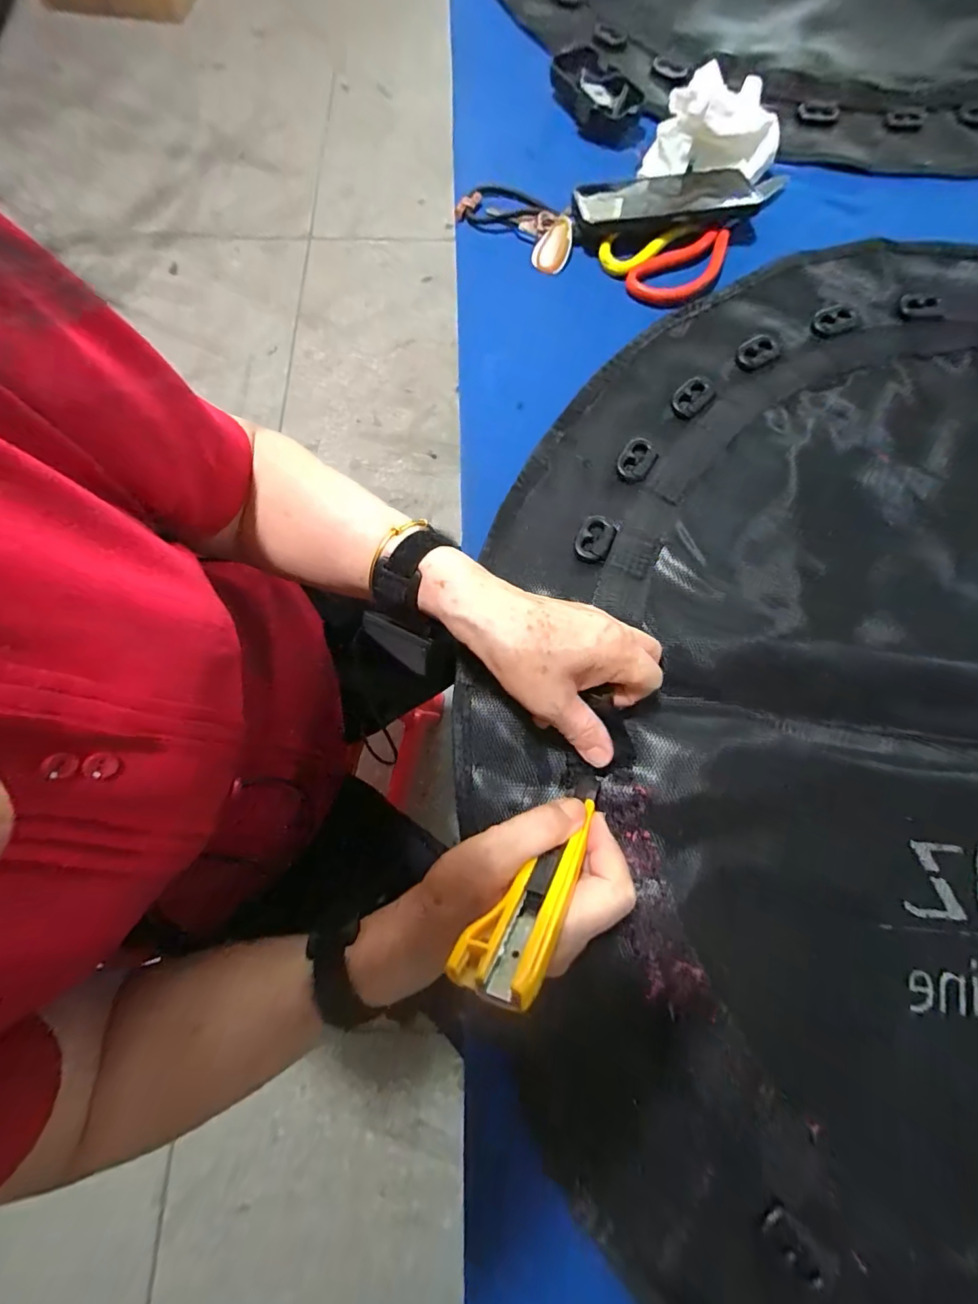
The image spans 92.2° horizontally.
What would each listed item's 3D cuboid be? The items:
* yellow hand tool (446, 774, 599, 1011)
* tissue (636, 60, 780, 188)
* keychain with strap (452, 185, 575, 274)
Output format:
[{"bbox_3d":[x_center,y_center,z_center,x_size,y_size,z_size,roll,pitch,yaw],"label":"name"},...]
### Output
[{"bbox_3d":[0.034,0.115,0.253,0.034,0.022,0.141,40,40,9],"label":"yellow hand tool"},{"bbox_3d":[0.213,-0.502,0.448,0.120,0.057,0.076,-12,76,-3],"label":"tissue"},{"bbox_3d":[0.028,-0.414,0.453,0.120,0.024,0.047,33,78,8],"label":"keychain with strap"}]

